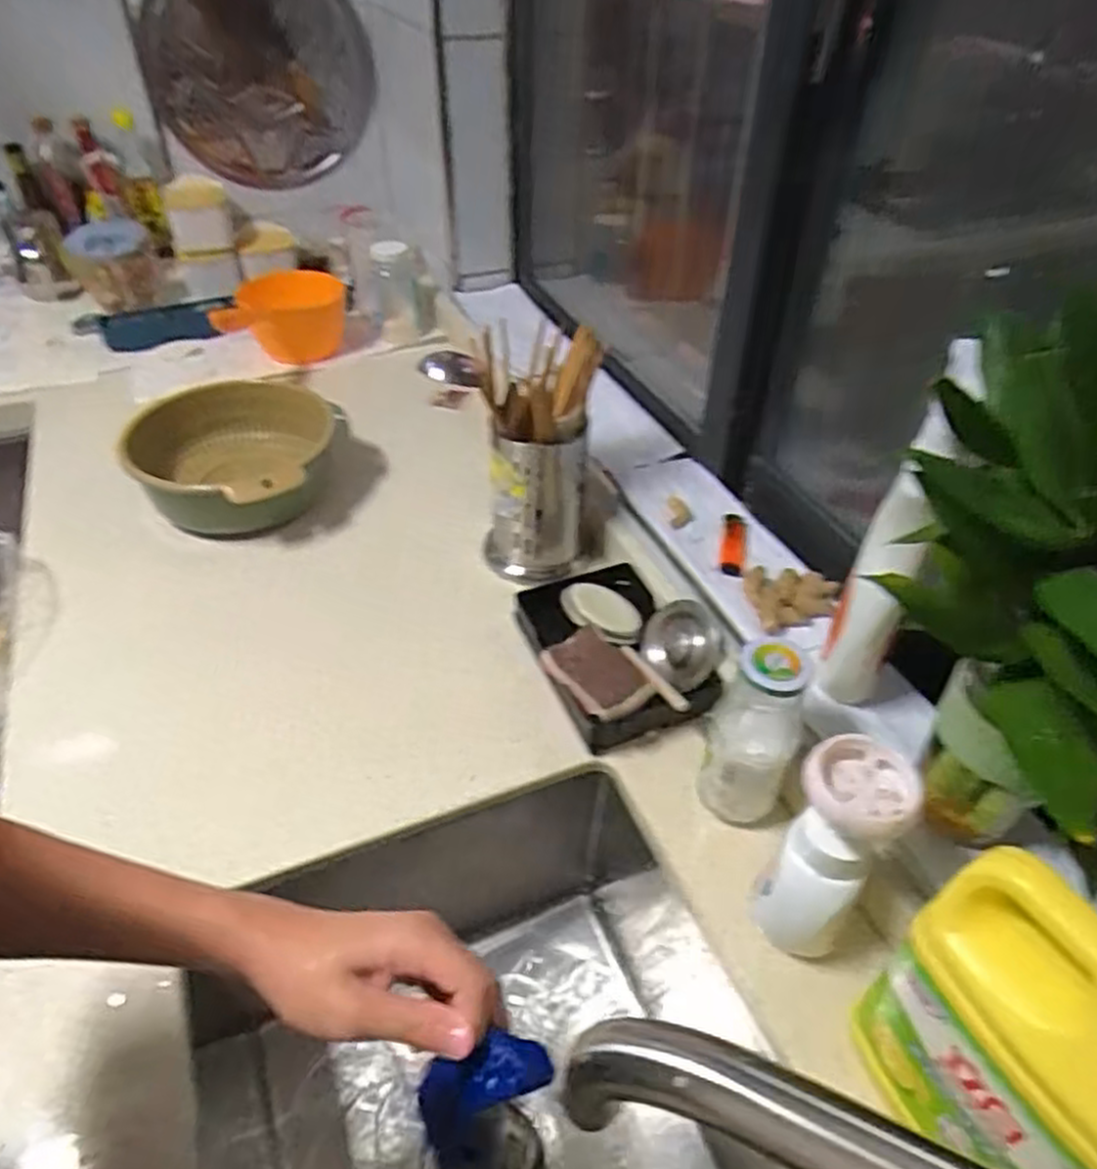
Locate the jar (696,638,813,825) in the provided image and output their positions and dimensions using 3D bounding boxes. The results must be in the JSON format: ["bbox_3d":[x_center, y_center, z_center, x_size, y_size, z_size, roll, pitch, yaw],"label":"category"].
[{"bbox_3d":[0.154,0.107,0.591,0.062,0.161,0.058,0,42,0],"label":"jar"}]

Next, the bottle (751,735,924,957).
[{"bbox_3d":[0.186,0.176,0.519,0.069,0.159,0.070,0,42,0],"label":"bottle"}]

